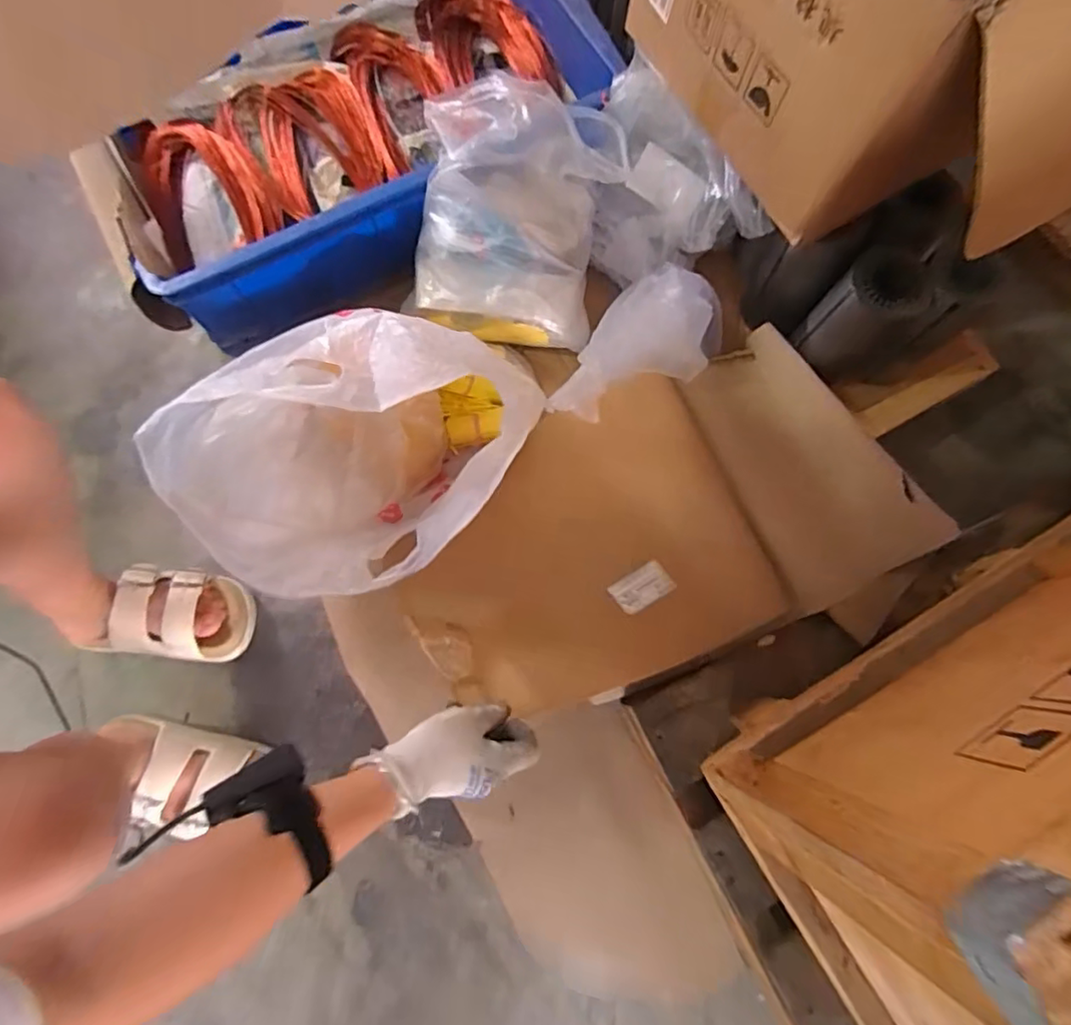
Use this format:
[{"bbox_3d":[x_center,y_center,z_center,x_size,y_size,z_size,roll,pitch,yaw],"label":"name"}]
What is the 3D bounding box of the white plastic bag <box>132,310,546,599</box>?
[{"bbox_3d":[-0.168,-0.061,0.640,0.268,0.237,0.351,41,79,9],"label":"white plastic bag"}]

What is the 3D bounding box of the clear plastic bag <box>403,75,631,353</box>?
[{"bbox_3d":[-0.025,-0.374,0.722,0.234,0.135,0.276,14,76,3],"label":"clear plastic bag"}]

